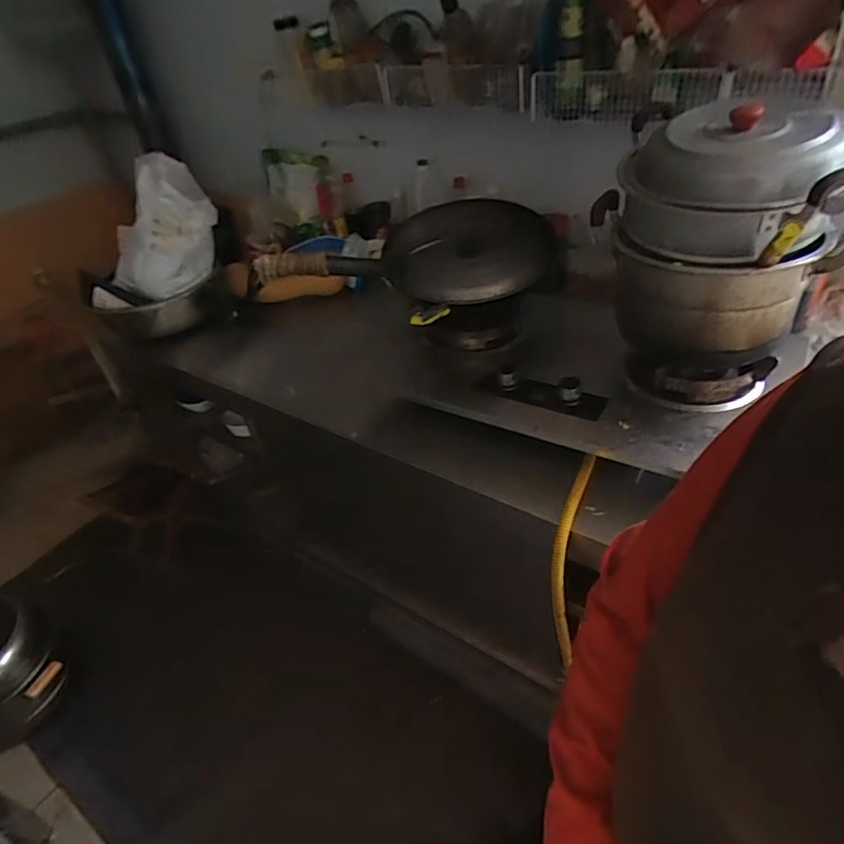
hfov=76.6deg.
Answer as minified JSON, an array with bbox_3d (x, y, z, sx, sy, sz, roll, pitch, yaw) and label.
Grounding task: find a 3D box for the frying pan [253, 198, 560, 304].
[{"bbox_3d":[-0.035,-0.322,1.024,0.490,0.088,0.283,-2,39,7],"label":"frying pan"}]

